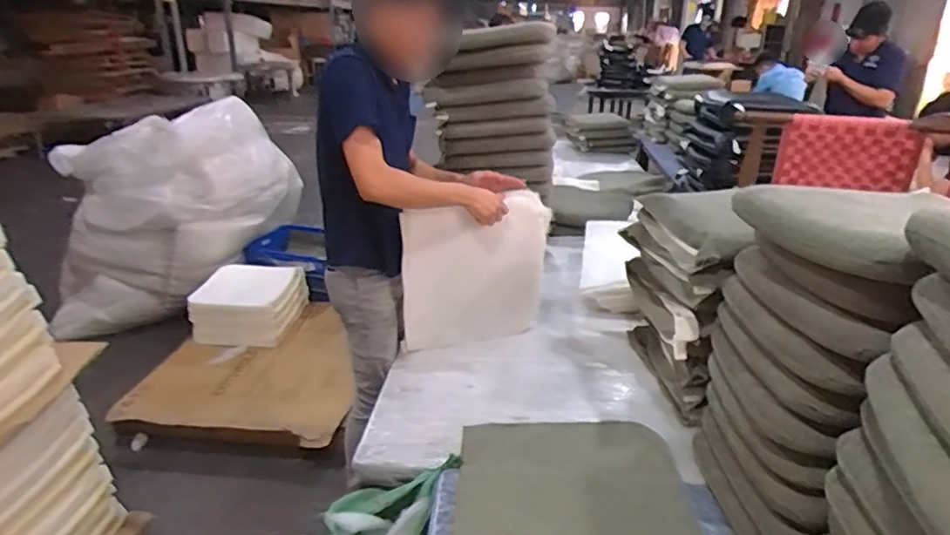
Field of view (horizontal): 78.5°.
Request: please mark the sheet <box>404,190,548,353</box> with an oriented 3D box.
[{"bbox_3d":[0.002,0.036,1.755,0.453,0.443,0.094,-12,24,-18],"label":"sheet"}]

